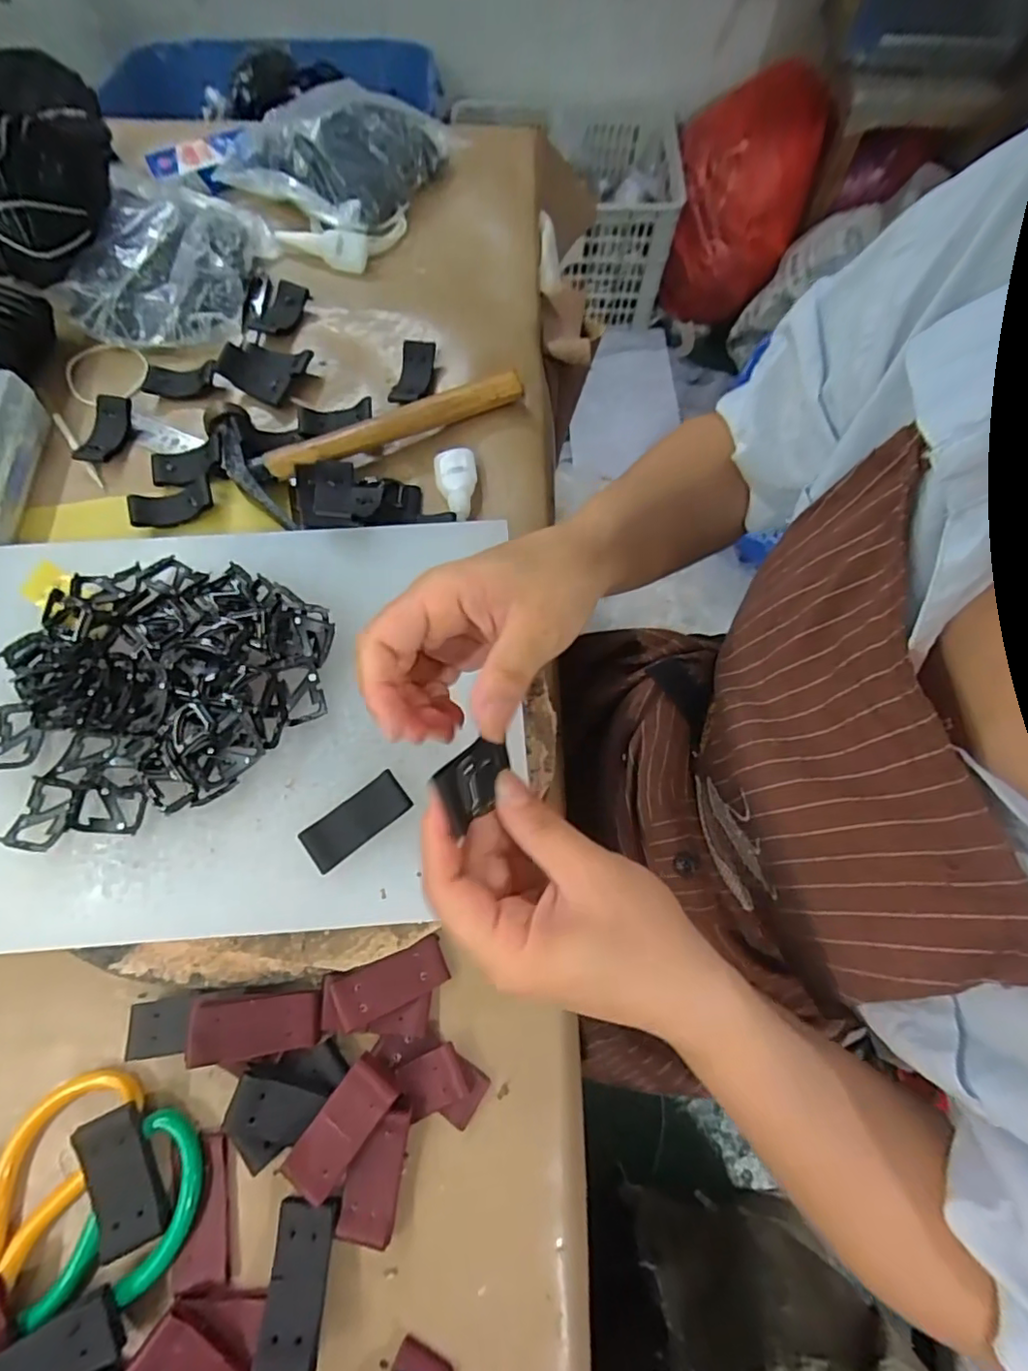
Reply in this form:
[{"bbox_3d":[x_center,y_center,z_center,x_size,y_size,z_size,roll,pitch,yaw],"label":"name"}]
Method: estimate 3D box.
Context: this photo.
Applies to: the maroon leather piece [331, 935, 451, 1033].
[{"bbox_3d":[-0.068,0.165,0.324,0.061,0.004,0.027,-21,71,-13],"label":"maroon leather piece"}]

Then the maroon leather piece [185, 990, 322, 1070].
[{"bbox_3d":[-0.136,0.180,0.308,0.064,0.006,0.028,9,66,-29],"label":"maroon leather piece"}]

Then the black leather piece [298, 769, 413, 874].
[{"bbox_3d":[-0.089,0.076,0.329,0.061,0.004,0.027,-36,74,-13],"label":"black leather piece"}]

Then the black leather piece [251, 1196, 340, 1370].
[{"bbox_3d":[-0.105,0.288,0.281,0.029,0.006,0.063,2,54,-2],"label":"black leather piece"}]

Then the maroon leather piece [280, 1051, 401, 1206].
[{"bbox_3d":[-0.087,0.221,0.292,0.028,0.004,0.063,36,77,15],"label":"maroon leather piece"}]

